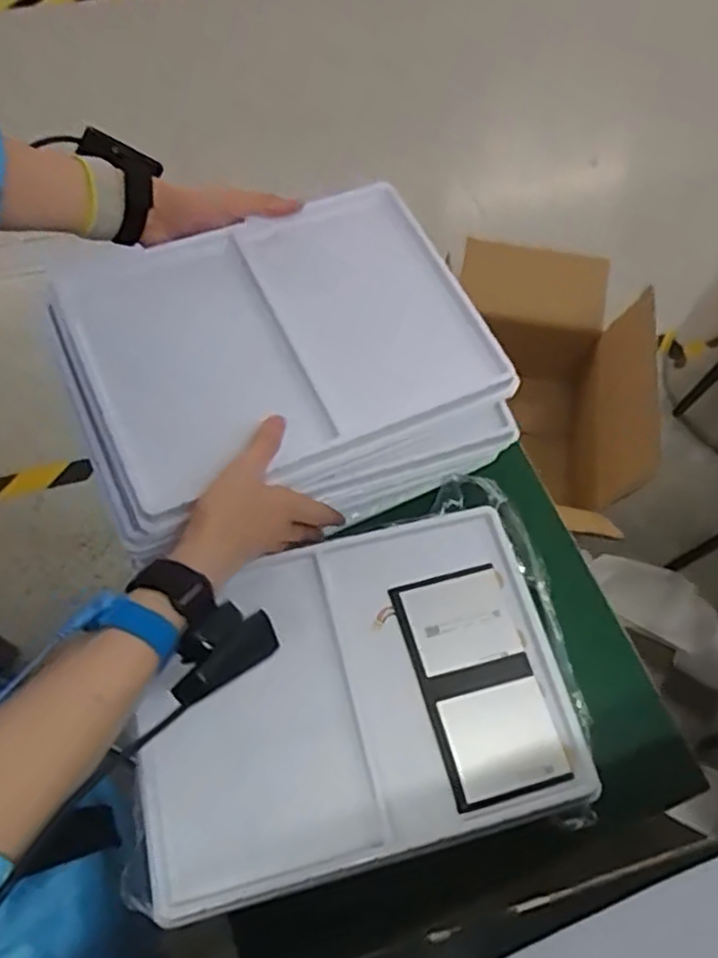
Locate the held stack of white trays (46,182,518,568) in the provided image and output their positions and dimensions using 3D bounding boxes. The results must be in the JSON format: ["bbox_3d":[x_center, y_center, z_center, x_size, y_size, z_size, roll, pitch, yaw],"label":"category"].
[{"bbox_3d":[-0.072,-0.097,0.595,0.343,0.076,0.258,-18,66,-12],"label":"held stack of white trays"}]

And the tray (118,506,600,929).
[{"bbox_3d":[-0.006,0.164,0.539,0.325,0.020,0.230,-12,65,-10],"label":"tray"}]

